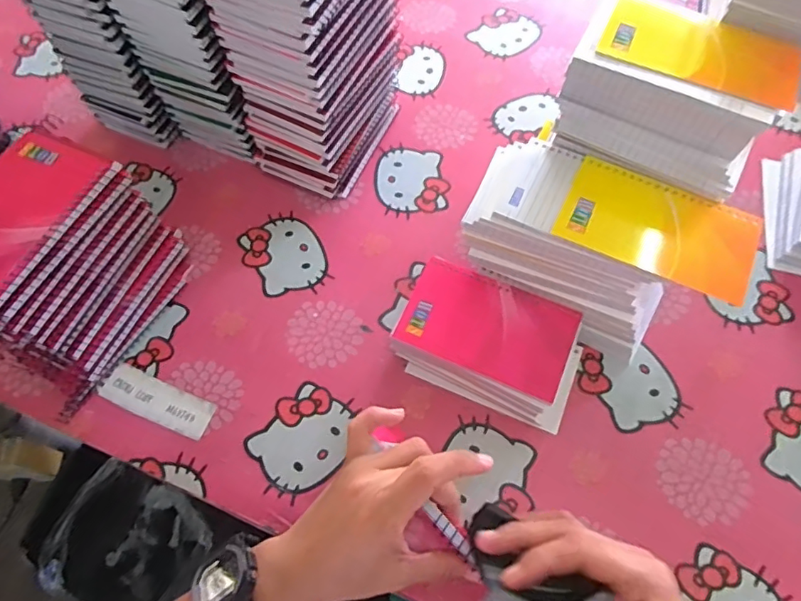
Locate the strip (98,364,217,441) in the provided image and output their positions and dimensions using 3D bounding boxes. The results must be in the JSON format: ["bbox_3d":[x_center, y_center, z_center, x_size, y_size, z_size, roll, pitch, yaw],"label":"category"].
[{"bbox_3d":[-0.200,0.083,0.440,0.095,0.004,0.031,21,65,11],"label":"strip"}]

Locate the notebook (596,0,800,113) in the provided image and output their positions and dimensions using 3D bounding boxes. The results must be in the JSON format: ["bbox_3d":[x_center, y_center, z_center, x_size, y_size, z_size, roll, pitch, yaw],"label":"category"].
[{"bbox_3d":[0.207,-0.173,0.365,0.129,0.004,0.074,24,66,12],"label":"notebook"}]

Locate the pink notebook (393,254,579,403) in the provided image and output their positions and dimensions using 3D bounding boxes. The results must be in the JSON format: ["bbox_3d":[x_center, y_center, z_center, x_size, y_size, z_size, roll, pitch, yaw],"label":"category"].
[{"bbox_3d":[0.069,0.020,0.420,0.128,0.009,0.078,22,65,12],"label":"pink notebook"}]

